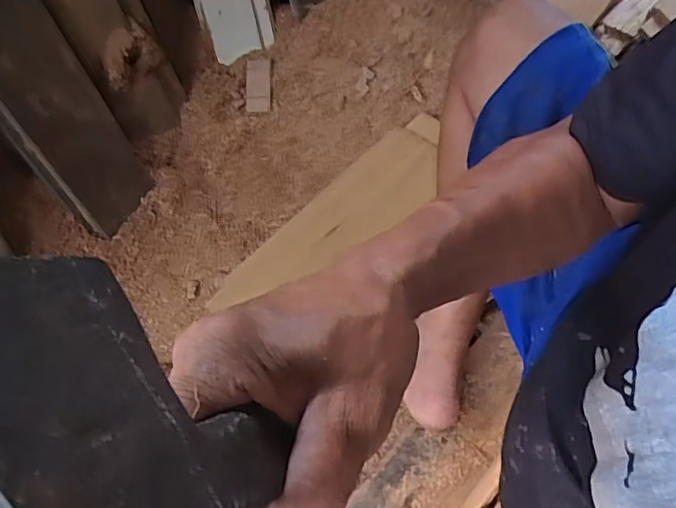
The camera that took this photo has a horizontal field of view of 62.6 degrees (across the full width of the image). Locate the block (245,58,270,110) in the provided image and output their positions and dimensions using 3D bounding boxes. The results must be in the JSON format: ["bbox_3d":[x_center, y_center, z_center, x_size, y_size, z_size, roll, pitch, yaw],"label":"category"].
[{"bbox_3d":[-0.153,-0.322,1.064,0.049,0.016,0.100,1,90,4],"label":"block"}]

